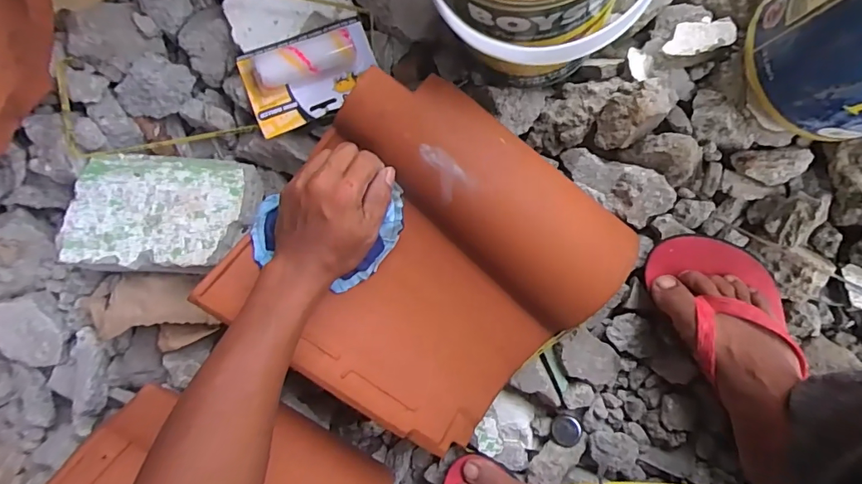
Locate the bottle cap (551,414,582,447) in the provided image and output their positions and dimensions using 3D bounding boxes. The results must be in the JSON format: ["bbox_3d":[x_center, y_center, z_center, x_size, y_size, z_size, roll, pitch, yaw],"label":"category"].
[{"bbox_3d":[0.156,0.219,0.537,0.032,0.012,0.033,2,73,36],"label":"bottle cap"}]

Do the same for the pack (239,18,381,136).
[{"bbox_3d":[-0.131,-0.183,0.498,0.140,0.033,0.094,-24,91,-5],"label":"pack"}]

